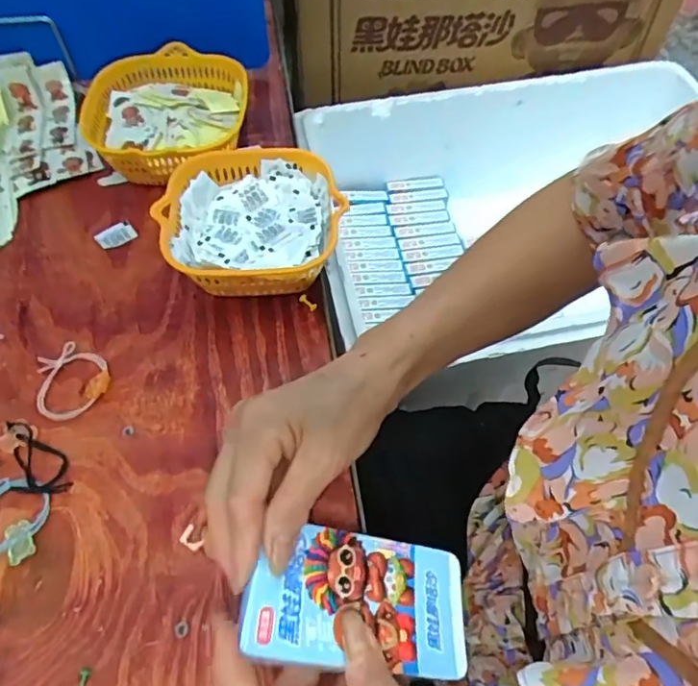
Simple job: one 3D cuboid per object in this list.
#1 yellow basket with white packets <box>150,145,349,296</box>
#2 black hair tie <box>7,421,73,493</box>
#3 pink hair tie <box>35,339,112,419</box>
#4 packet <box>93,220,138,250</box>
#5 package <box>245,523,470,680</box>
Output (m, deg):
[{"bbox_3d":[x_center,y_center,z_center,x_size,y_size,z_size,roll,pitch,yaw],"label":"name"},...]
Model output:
[{"bbox_3d":[-0.078,-0.093,0.454,0.145,0.064,0.135,0,58,-1],"label":"yellow basket with white packets"},{"bbox_3d":[-0.218,0.078,0.377,0.036,0.009,0.059,-15,60,-10],"label":"black hair tie"},{"bbox_3d":[-0.212,0.026,0.408,0.054,0.012,0.063,-25,62,-16],"label":"pink hair tie"},{"bbox_3d":[-0.214,-0.099,0.493,0.033,0.006,0.024,-33,64,-20],"label":"packet"},{"bbox_3d":[0.007,0.134,0.284,0.120,0.004,0.065,17,48,-16],"label":"package"}]

